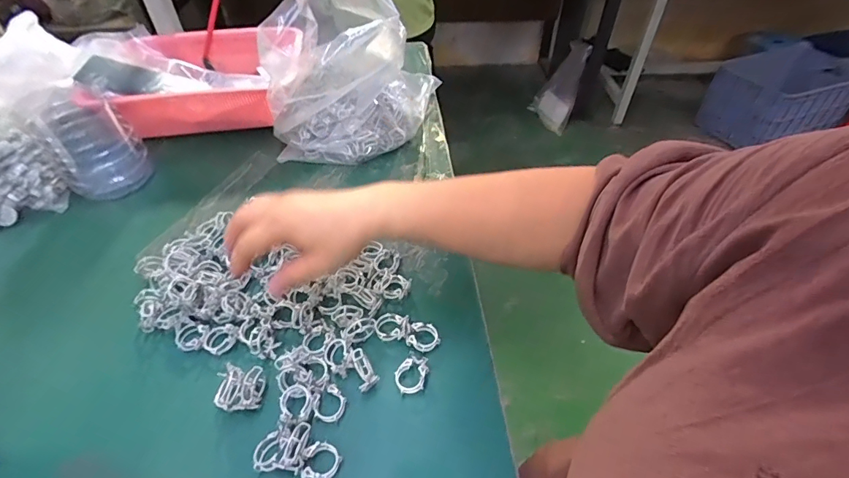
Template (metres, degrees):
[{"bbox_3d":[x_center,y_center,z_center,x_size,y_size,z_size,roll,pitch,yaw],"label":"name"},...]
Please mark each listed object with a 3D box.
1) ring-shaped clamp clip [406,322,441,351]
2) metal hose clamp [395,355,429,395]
[{"bbox_3d":[0.000,0.089,0.387,0.028,0.012,0.025,13,47,13],"label":"ring-shaped clamp clip"},{"bbox_3d":[-0.011,0.116,0.363,0.025,0.013,0.031,7,46,8],"label":"metal hose clamp"}]

